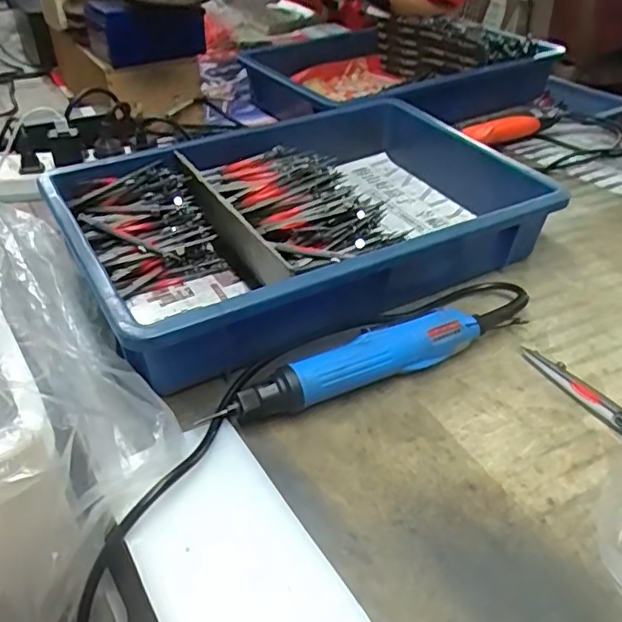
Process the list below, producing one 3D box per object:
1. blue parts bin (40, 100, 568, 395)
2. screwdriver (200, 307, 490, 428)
[{"bbox_3d":[-0.002,-0.096,0.573,0.434,0.075,0.276,-20,44,-24],"label":"blue parts bin"},{"bbox_3d":[0.031,0.041,0.442,0.218,0.032,0.029,-14,42,-19],"label":"screwdriver"}]

